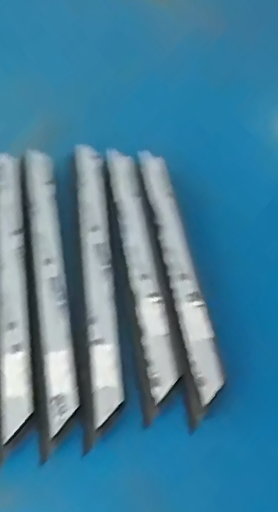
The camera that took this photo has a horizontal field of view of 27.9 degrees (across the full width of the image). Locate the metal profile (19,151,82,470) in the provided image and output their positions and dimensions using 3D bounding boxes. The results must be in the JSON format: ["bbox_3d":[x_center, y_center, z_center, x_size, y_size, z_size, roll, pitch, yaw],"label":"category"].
[{"bbox_3d":[-0.158,0.032,0.957,0.068,0.037,0.575,-7,52,-7],"label":"metal profile"}]

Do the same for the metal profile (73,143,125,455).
[{"bbox_3d":[-0.076,0.020,0.966,0.062,0.046,0.584,-4,51,-4],"label":"metal profile"}]

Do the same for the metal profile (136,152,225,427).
[{"bbox_3d":[0.062,0.017,0.980,0.064,0.054,0.534,-7,52,-6],"label":"metal profile"}]

